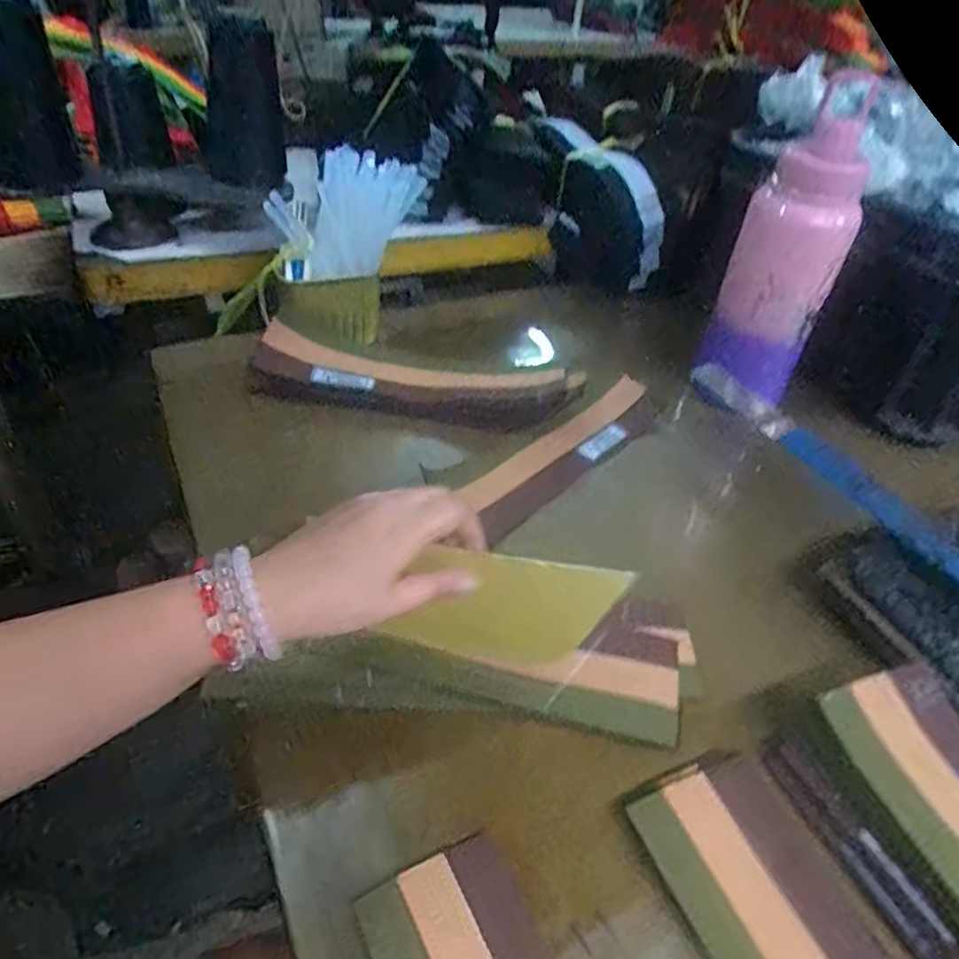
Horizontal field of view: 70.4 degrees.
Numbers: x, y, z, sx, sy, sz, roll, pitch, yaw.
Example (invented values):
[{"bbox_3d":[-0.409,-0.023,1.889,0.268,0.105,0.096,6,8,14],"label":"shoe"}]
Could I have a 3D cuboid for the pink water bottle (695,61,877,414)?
[{"bbox_3d":[0.268,-0.177,0.610,0.089,0.243,0.077,22,44,16],"label":"pink water bottle"}]

